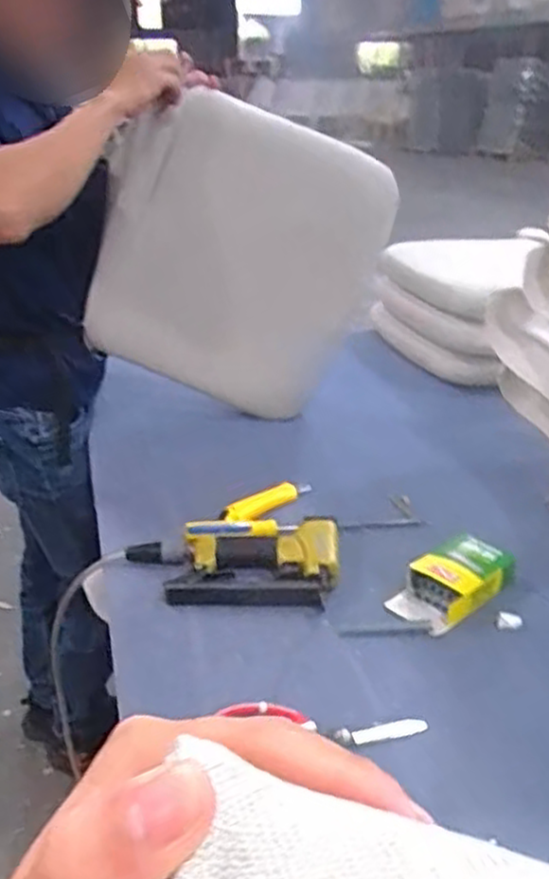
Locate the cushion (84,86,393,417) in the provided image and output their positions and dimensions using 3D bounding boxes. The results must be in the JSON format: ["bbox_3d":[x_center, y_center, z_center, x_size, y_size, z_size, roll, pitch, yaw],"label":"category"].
[{"bbox_3d":[-0.057,-0.281,1.250,0.484,0.498,0.048,10,40,-27],"label":"cushion"}]

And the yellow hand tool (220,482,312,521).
[{"bbox_3d":[-0.011,0.083,1.009,0.150,0.023,0.030,-22,34,-37],"label":"yellow hand tool"}]

